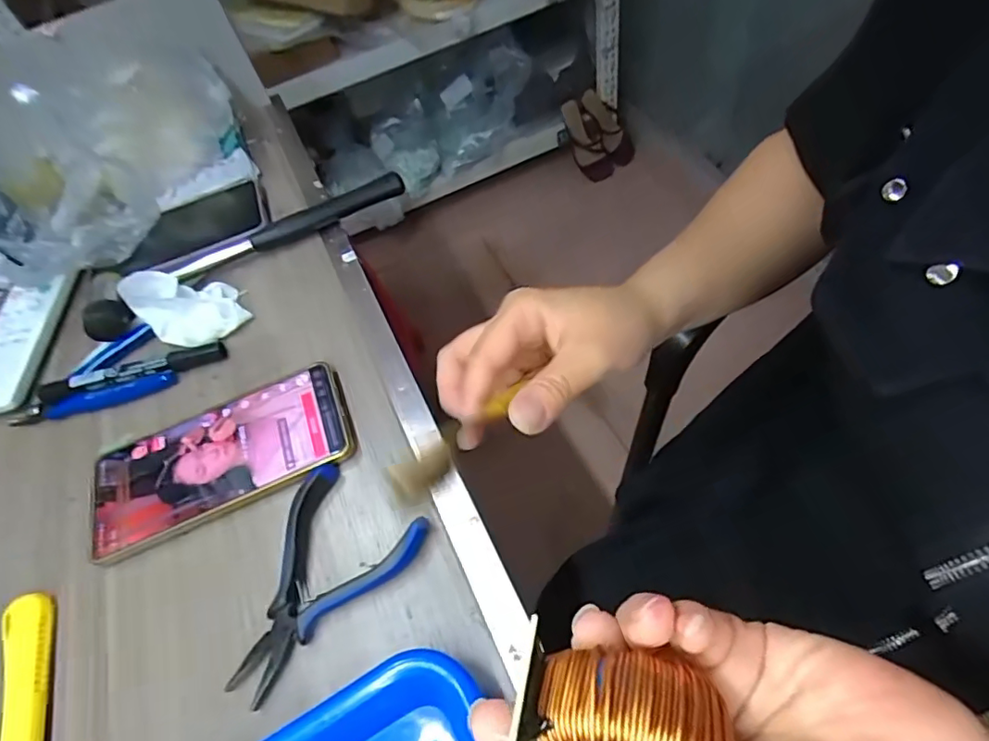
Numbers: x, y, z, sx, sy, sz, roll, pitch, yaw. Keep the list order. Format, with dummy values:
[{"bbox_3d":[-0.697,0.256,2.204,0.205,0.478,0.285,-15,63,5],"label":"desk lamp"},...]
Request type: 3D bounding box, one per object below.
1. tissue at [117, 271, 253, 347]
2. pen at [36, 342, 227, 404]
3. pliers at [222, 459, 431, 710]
[{"bbox_3d":[-0.231,-0.051,0.406,0.066,0.043,0.064,37,70,27],"label":"tissue"},{"bbox_3d":[-0.265,0.000,0.393,0.133,0.011,0.015,-17,55,0],"label":"pen"},{"bbox_3d":[-0.097,0.114,0.288,0.081,0.015,0.114,22,63,24],"label":"pliers"}]

